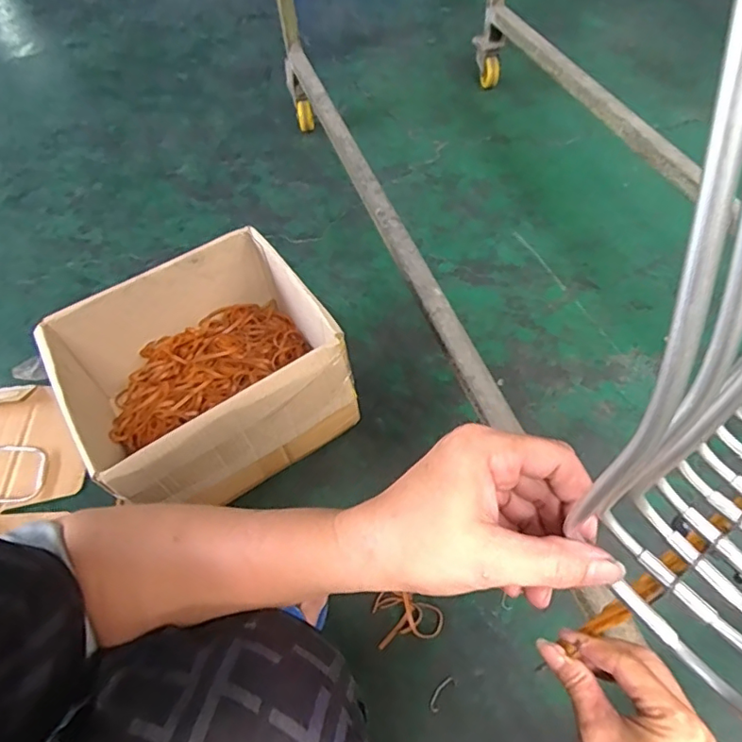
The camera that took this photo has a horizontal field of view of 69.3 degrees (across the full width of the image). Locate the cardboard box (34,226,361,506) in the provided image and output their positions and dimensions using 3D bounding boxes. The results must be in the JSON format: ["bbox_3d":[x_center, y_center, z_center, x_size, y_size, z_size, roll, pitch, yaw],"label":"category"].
[{"bbox_3d":[-0.222,0.000,0.713,0.312,0.160,0.269,-30,59,-15],"label":"cardboard box"}]

